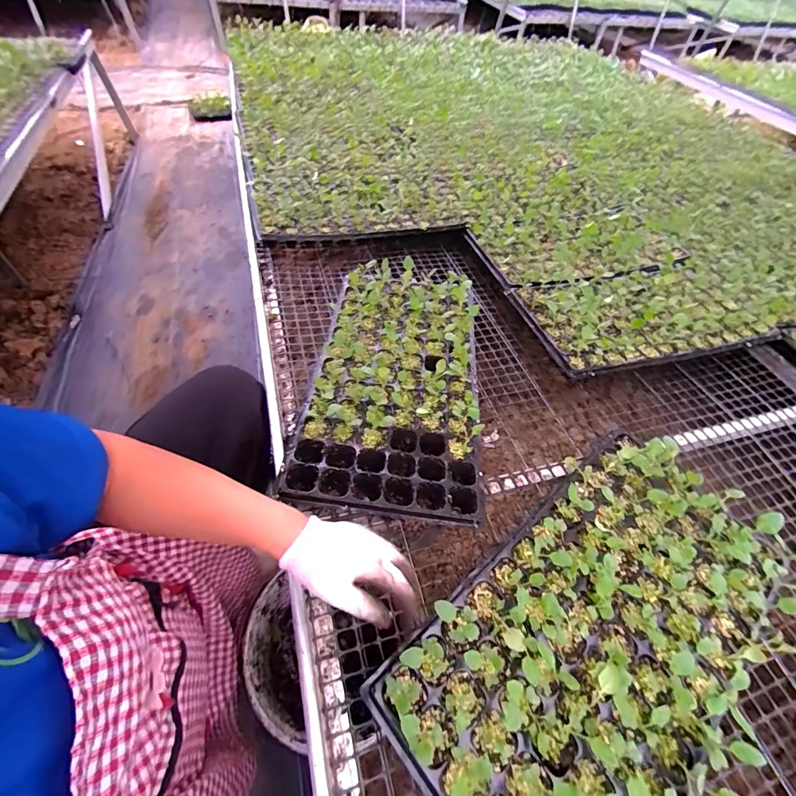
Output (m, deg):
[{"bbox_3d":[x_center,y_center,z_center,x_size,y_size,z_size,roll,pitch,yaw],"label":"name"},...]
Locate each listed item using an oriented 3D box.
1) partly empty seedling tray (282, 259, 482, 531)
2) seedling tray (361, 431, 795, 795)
[{"bbox_3d":[0.001,-0.055,0.663,0.267,0.066,0.516,6,52,0],"label":"partly empty seedling tray"},{"bbox_3d":[0.249,0.254,0.447,0.520,0.057,0.274,-33,62,-26],"label":"seedling tray"}]

